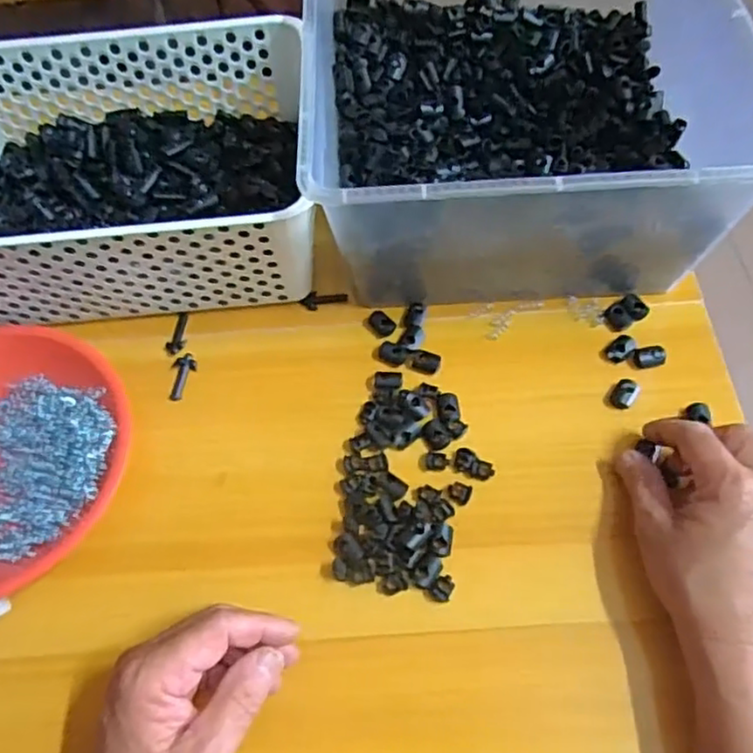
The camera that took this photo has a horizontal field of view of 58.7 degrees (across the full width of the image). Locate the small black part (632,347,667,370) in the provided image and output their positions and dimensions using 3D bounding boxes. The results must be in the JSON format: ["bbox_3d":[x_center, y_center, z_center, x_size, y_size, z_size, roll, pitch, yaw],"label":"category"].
[{"bbox_3d":[0.197,-0.014,0.483,0.022,0.007,0.015,-9,60,-3],"label":"small black part"}]

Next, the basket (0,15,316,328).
[{"bbox_3d":[-0.199,-0.152,0.509,0.300,0.099,0.208,-7,60,-2],"label":"basket"}]

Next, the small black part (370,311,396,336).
[{"bbox_3d":[0.004,-0.041,0.507,0.020,0.008,0.015,37,68,20],"label":"small black part"}]

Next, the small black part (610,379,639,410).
[{"bbox_3d":[0.175,0.012,0.470,0.016,0.007,0.023,30,66,18],"label":"small black part"}]

